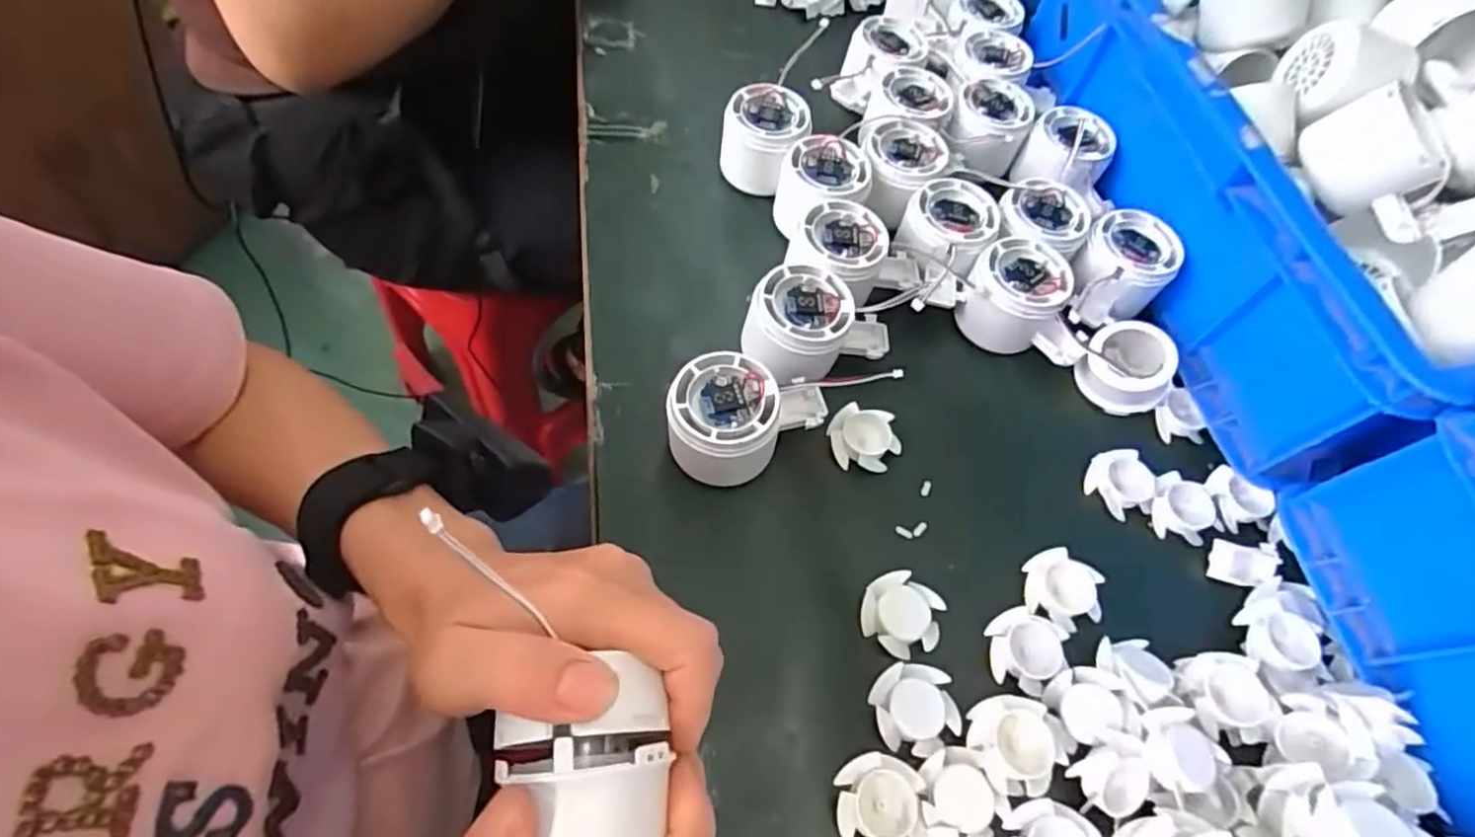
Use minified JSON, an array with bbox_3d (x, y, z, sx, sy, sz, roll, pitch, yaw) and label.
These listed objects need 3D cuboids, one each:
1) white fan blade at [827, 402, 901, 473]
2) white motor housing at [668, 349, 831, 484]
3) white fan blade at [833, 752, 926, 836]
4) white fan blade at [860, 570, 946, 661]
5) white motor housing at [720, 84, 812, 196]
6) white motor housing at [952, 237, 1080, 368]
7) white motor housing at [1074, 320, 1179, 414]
[{"bbox_3d":[0.073,0.012,0.399,0.040,0.011,0.036,11,61,0],"label":"white fan blade"},{"bbox_3d":[0.004,-0.002,0.371,0.087,0.048,0.056,-19,66,-19],"label":"white motor housing"},{"bbox_3d":[0.061,0.170,0.306,0.036,0.006,0.039,23,62,7],"label":"white fan blade"},{"bbox_3d":[0.083,0.099,0.350,0.040,0.007,0.039,2,61,-4],"label":"white fan blade"},{"bbox_3d":[0.021,-0.193,0.477,0.053,0.046,0.053,2,61,-4],"label":"white motor housing"},{"bbox_3d":[0.181,-0.073,0.436,0.080,0.045,0.057,24,60,5],"label":"white motor housing"},{"bbox_3d":[0.242,-0.032,0.429,0.052,0.034,0.044,34,63,13],"label":"white motor housing"}]

